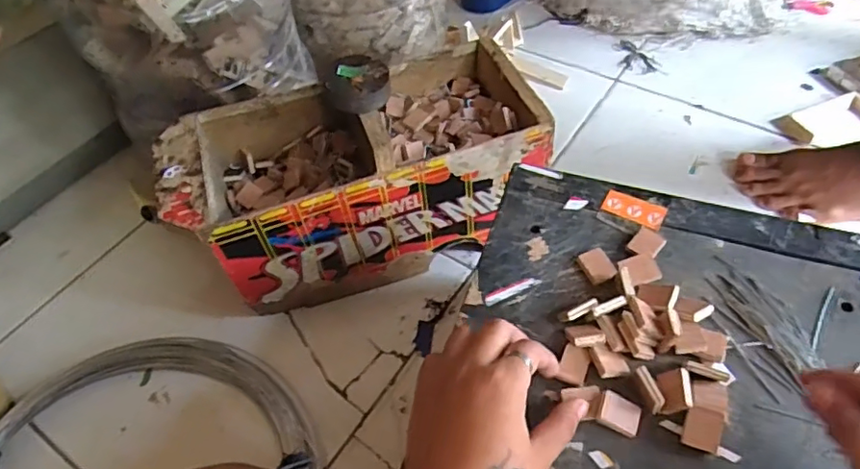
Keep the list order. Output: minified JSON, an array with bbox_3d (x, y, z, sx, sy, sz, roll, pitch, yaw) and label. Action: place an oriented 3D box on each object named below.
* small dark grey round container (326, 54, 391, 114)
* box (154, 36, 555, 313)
[{"bbox_3d":[-0.064,-0.142,0.541,0.050,0.030,0.056,33,62,25],"label":"small dark grey round container"},{"bbox_3d":[-0.076,-0.064,0.641,0.367,0.197,0.179,-15,54,-7],"label":"box"}]

